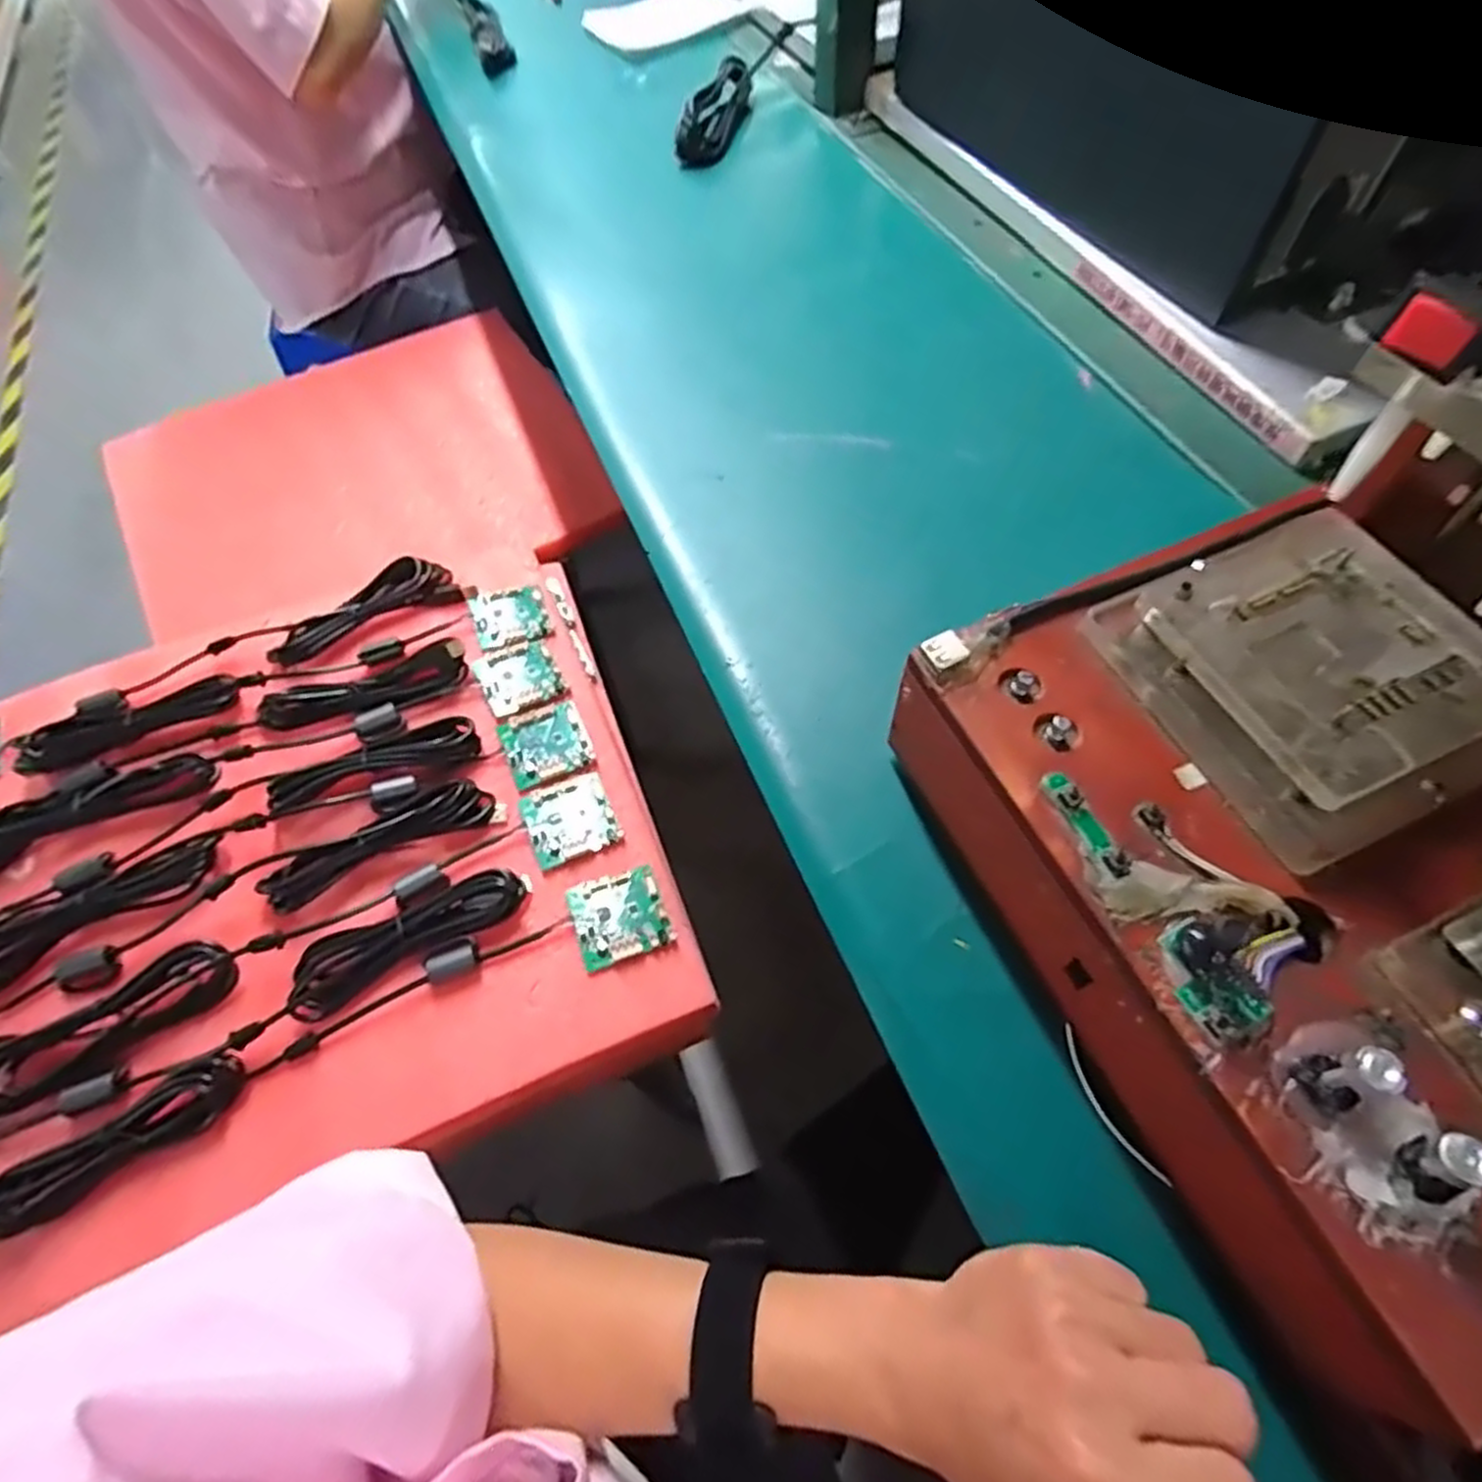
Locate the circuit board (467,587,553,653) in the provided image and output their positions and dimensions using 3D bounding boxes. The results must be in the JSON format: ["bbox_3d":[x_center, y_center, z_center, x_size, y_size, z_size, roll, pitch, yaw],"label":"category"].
[{"bbox_3d":[-0.186,-0.099,0.614,0.057,0.005,0.058,-22,61,-9],"label":"circuit board"}]

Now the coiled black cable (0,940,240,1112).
[{"bbox_3d":[-0.382,0.168,0.455,0.154,0.015,0.042,-25,61,-11],"label":"coiled black cable"}]

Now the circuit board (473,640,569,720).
[{"bbox_3d":[-0.170,-0.051,0.585,0.056,0.010,0.058,-29,62,-13],"label":"circuit board"}]

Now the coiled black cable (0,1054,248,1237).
[{"bbox_3d":[-0.357,0.227,0.424,0.150,0.018,0.036,-26,61,-11],"label":"coiled black cable"}]

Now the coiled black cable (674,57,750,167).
[{"bbox_3d":[-0.019,-0.543,0.657,0.030,0.038,0.128,14,61,11],"label":"coiled black cable"}]

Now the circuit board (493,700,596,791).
[{"bbox_3d":[-0.144,0.003,0.558,0.058,0.009,0.059,-25,61,-11],"label":"circuit board"}]

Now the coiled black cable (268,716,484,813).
[{"bbox_3d":[-0.254,0.010,0.531,0.134,0.027,0.041,-20,60,-8],"label":"coiled black cable"}]

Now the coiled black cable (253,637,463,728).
[{"bbox_3d":[-0.280,-0.039,0.567,0.147,0.019,0.048,-23,61,-10],"label":"coiled black cable"}]

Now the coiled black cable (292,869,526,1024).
[{"bbox_3d":[-0.207,0.122,0.473,0.141,0.016,0.040,-25,61,-11],"label":"coiled black cable"}]

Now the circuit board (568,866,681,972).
[{"bbox_3d":[-0.079,0.113,0.494,0.058,0.008,0.057,-21,60,-9],"label":"circuit board"}]

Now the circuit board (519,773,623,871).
[{"bbox_3d":[-0.120,0.055,0.529,0.058,0.010,0.057,-21,60,-9],"label":"circuit board"}]

